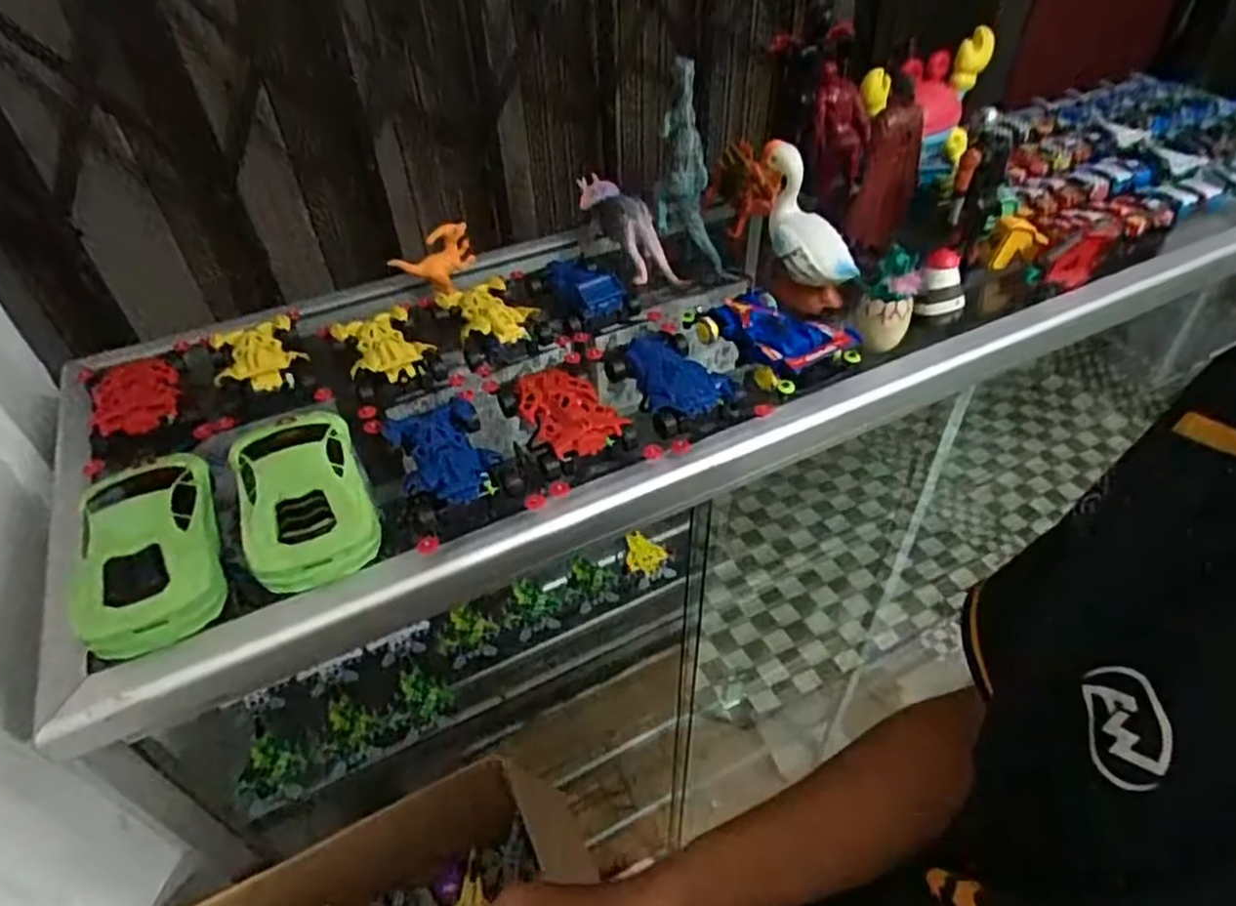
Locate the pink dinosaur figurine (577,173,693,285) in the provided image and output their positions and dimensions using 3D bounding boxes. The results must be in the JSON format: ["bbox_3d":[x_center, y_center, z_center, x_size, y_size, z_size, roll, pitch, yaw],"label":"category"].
[{"bbox_3d":[0.010,-0.227,0.722,0.036,0.072,0.165,-25,63,-22],"label":"pink dinosaur figurine"}]

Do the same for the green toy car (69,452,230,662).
[{"bbox_3d":[-0.301,0.057,0.456,0.078,0.047,0.149,-20,46,-18],"label":"green toy car"}]

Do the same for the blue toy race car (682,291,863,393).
[{"bbox_3d":[0.129,-0.103,0.605,0.085,0.034,0.128,-23,47,-20],"label":"blue toy race car"}]

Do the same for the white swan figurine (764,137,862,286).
[{"bbox_3d":[0.176,-0.213,0.631,0.056,0.114,0.104,-29,49,-26],"label":"white swan figurine"}]

